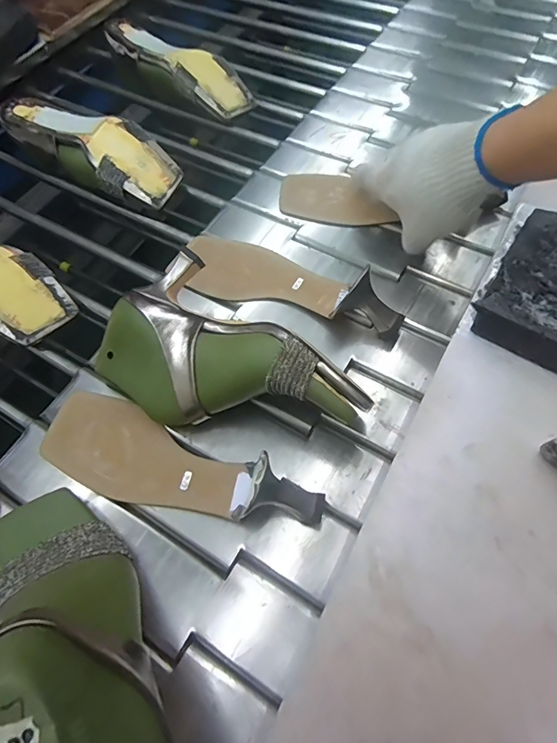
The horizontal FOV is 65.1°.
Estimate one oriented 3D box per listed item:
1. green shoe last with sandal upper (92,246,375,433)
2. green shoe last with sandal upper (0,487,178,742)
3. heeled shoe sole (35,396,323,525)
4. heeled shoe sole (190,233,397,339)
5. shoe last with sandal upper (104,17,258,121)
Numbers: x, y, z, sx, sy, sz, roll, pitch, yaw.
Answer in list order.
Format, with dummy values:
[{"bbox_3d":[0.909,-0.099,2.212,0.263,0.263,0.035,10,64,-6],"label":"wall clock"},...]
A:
[{"bbox_3d":[-0.052,0.006,0.360,0.123,0.088,0.213,-40,66,-16],"label":"green shoe last with sandal upper"},{"bbox_3d":[-0.122,0.158,0.258,0.078,0.109,0.246,-37,32,-16],"label":"green shoe last with sandal upper"},{"bbox_3d":[-0.092,0.076,0.344,0.246,0.054,0.078,23,66,16],"label":"heeled shoe sole"},{"bbox_3d":[0.008,-0.100,0.435,0.240,0.047,0.076,15,64,10],"label":"heeled shoe sole"},{"bbox_3d":[-0.141,-0.418,0.606,0.226,0.061,0.088,33,68,17],"label":"shoe last with sandal upper"}]

